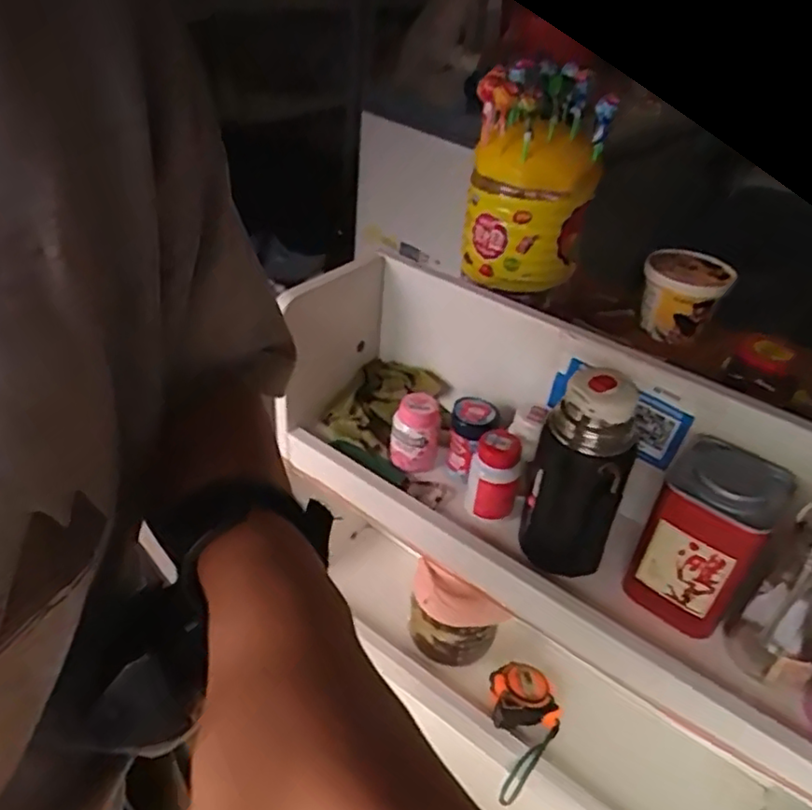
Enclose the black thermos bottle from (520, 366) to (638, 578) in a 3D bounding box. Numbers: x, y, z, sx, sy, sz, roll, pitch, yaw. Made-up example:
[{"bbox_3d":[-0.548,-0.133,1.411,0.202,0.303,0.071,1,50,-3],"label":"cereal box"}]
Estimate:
[{"bbox_3d":[0.145,0.064,0.561,0.070,0.185,0.069,9,38,3],"label":"black thermos bottle"}]

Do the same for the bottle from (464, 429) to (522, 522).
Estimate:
[{"bbox_3d":[0.085,0.070,0.645,0.047,0.087,0.038,16,39,12],"label":"bottle"}]

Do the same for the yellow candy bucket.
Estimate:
[{"bbox_3d":[0.131,-0.235,0.705,0.129,0.212,0.108,13,38,8],"label":"yellow candy bucket"}]

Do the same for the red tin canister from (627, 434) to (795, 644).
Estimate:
[{"bbox_3d":[0.248,0.109,0.557,0.086,0.147,0.088,28,42,24],"label":"red tin canister"}]

